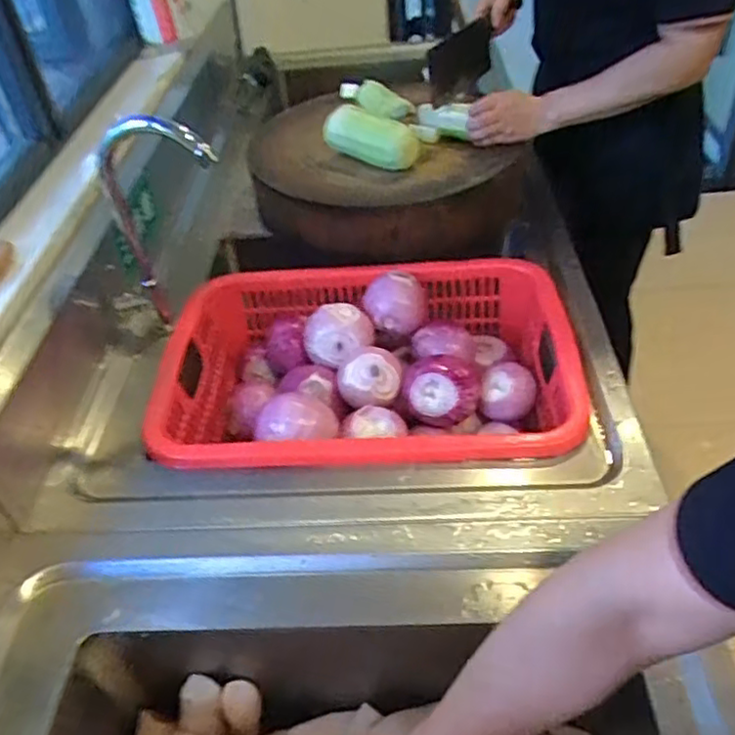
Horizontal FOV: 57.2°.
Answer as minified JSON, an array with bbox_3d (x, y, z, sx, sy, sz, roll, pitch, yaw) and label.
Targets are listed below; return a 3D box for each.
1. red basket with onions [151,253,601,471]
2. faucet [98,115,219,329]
[{"bbox_3d":[0.008,0.012,0.916,0.522,0.129,0.361,-2,42,5],"label":"red basket with onions"},{"bbox_3d":[-0.239,-0.161,0.858,0.160,0.307,0.034,6,43,13],"label":"faucet"}]

